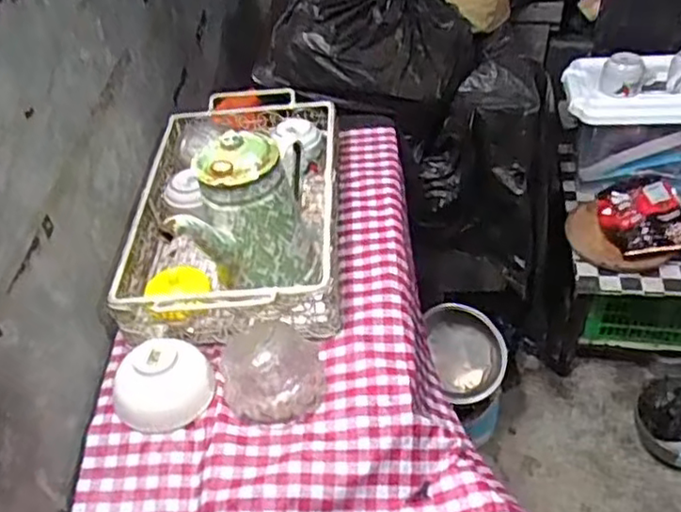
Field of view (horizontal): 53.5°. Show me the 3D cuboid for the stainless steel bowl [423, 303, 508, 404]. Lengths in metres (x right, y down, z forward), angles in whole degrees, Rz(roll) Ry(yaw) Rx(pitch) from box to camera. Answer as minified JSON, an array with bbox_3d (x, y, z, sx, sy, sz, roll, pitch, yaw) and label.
[{"bbox_3d":[0.239,0.190,1.348,0.174,0.113,0.198,-22,85,8],"label":"stainless steel bowl"}]

